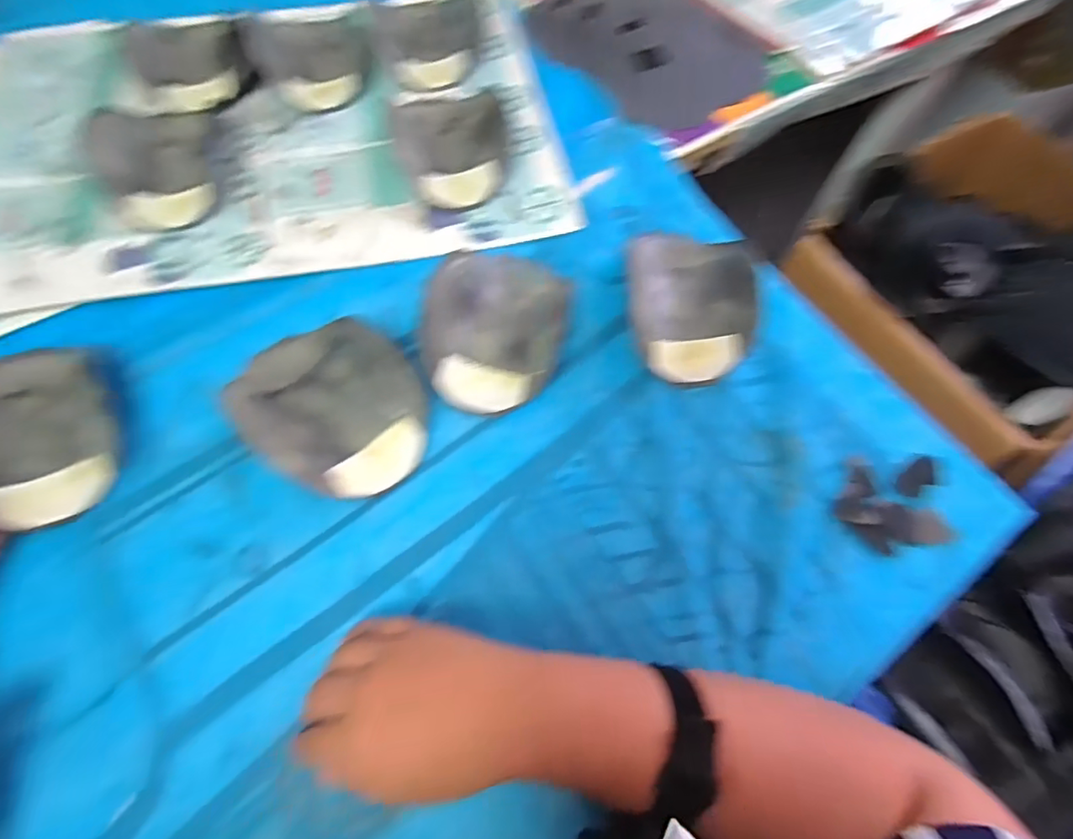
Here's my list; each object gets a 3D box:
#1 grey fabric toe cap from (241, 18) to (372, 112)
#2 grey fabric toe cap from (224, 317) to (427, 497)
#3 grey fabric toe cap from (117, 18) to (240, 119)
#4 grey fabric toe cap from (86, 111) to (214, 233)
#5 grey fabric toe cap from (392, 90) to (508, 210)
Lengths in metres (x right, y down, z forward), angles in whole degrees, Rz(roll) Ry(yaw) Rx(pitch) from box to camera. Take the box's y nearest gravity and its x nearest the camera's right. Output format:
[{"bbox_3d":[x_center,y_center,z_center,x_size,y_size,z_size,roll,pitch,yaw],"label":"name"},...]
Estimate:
[{"bbox_3d":[-0.224,-0.360,0.553,0.110,0.051,0.076,-17,64,-10],"label":"grey fabric toe cap"},{"bbox_3d":[-0.145,-0.012,0.388,0.142,0.040,0.114,27,66,12],"label":"grey fabric toe cap"},{"bbox_3d":[-0.357,-0.354,0.541,0.121,0.036,0.138,-22,65,-12],"label":"grey fabric toe cap"},{"bbox_3d":[-0.336,-0.224,0.485,0.082,0.043,0.122,-15,64,-8],"label":"grey fabric toe cap"},{"bbox_3d":[-0.075,-0.242,0.498,0.103,0.046,0.099,-9,63,-5],"label":"grey fabric toe cap"}]

